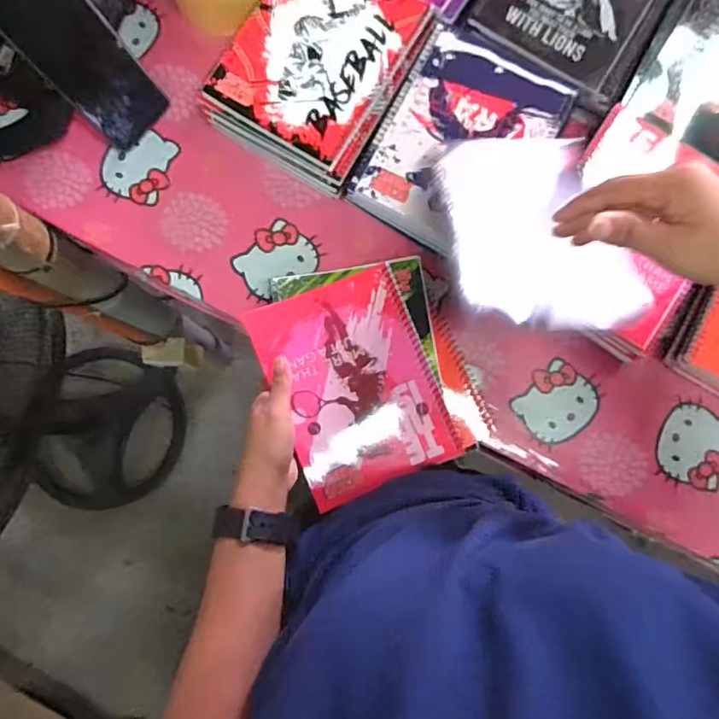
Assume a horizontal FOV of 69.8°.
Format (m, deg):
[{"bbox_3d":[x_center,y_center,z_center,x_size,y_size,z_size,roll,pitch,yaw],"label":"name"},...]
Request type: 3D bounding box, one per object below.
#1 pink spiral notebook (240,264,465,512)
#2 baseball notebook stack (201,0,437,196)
[{"bbox_3d":[-0.003,0.023,0.489,0.147,0.016,0.194,-22,84,-3],"label":"pink spiral notebook"},{"bbox_3d":[-0.038,-0.293,0.530,0.159,0.048,0.211,31,84,3],"label":"baseball notebook stack"}]

